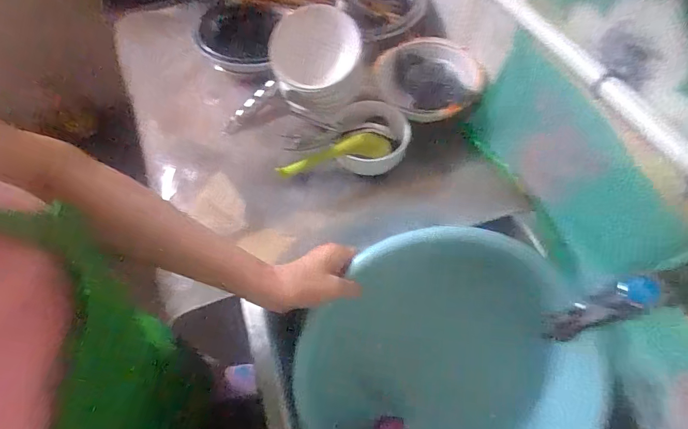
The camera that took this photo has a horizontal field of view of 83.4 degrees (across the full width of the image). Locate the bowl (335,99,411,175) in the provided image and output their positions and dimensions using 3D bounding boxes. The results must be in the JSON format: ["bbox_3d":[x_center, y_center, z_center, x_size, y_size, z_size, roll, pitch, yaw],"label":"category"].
[{"bbox_3d":[0.039,-0.099,0.525,0.096,0.061,0.085,-3,60,0],"label":"bowl"}]

